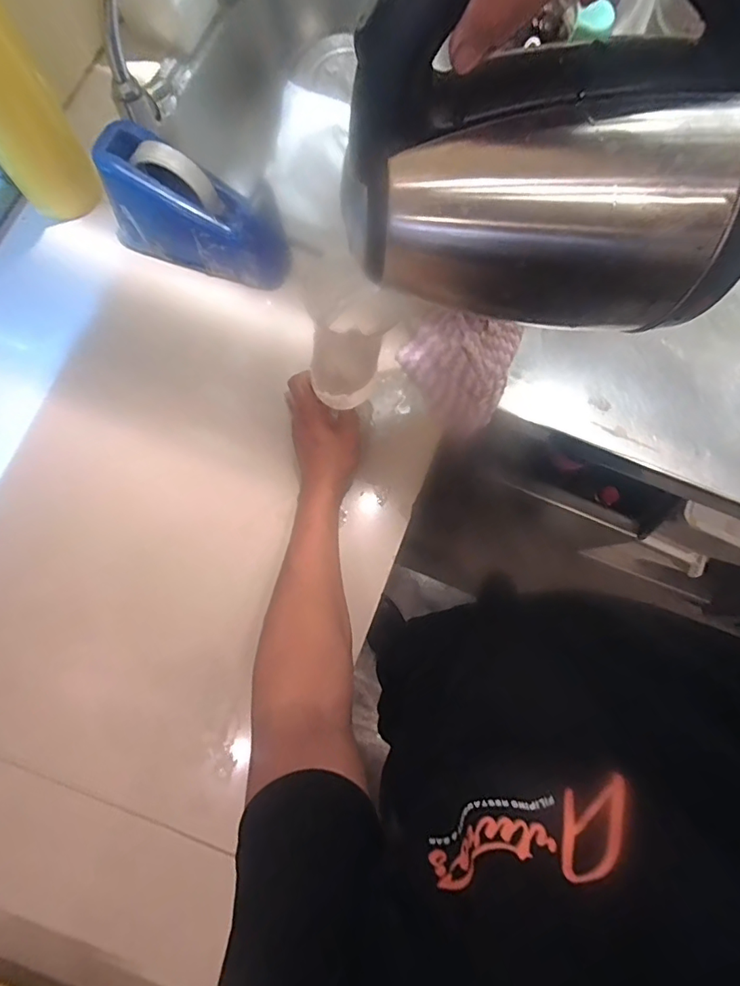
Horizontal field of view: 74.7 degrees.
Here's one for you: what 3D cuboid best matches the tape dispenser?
[{"bbox_3d":[-0.192,-0.316,0.546,0.197,0.116,0.074,17,78,1],"label":"tape dispenser"}]

